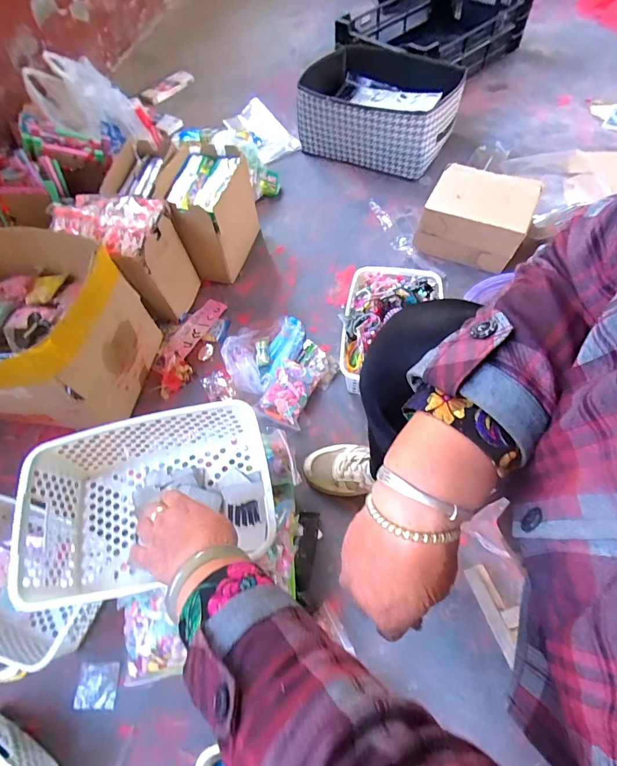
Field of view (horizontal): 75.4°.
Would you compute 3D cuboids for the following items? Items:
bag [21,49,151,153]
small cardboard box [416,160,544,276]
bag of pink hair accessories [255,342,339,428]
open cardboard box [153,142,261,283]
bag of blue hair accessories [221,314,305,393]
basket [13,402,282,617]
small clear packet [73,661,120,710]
[{"bbox_3d":[-0.712,-0.893,1.296,0.289,0.272,0.134,-26,61,-11],"label":"bag"},{"bbox_3d":[0.441,-0.416,1.001,0.265,0.145,0.227,22,64,16],"label":"small cardboard box"},{"bbox_3d":[-0.019,-0.006,0.861,0.107,0.046,0.210,27,65,18],"label":"bag of pink hair accessories"},{"bbox_3d":[-0.255,-0.428,1.032,0.193,0.212,0.277,8,61,8],"label":"open cardboard box"},{"bbox_3d":[-0.098,-0.085,0.902,0.135,0.064,0.220,33,67,21],"label":"bag of blue hair accessories"},{"bbox_3d":[-0.194,0.154,0.505,0.295,0.107,0.193,-12,60,-3],"label":"basket"},{"bbox_3d":[-0.336,0.480,0.634,0.067,0.008,0.060,-4,60,2],"label":"small clear packet"}]

